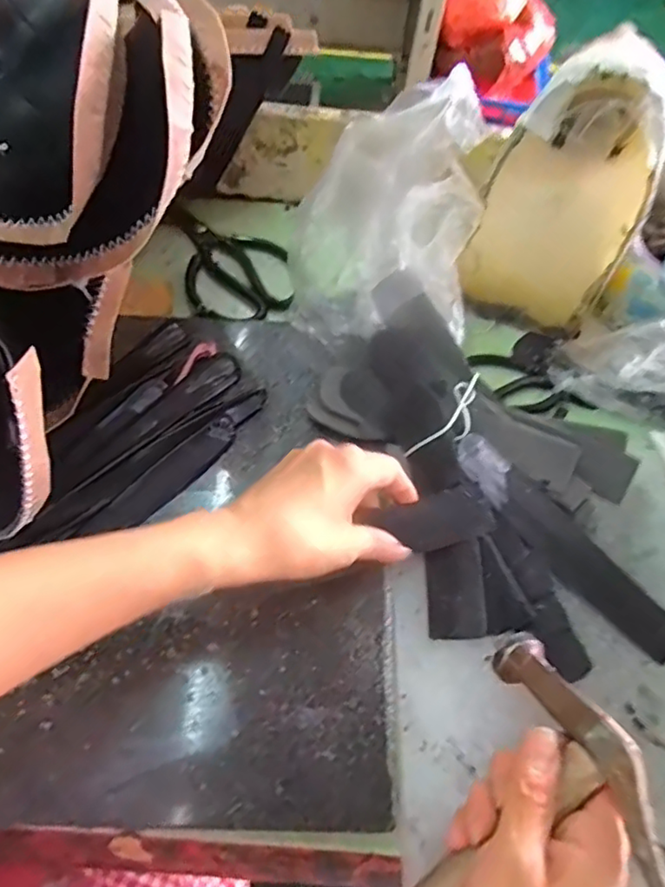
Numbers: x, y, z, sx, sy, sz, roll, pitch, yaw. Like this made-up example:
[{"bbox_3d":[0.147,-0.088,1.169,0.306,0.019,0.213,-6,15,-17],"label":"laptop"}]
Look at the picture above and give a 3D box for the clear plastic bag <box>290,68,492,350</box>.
[{"bbox_3d":[0.037,-0.150,0.409,0.126,0.142,0.105,5,61,-1],"label":"clear plastic bag"}]

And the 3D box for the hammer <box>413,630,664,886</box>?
[{"bbox_3d":[0.065,0.226,0.269,0.250,0.030,0.122,-52,38,-8],"label":"hammer"}]

